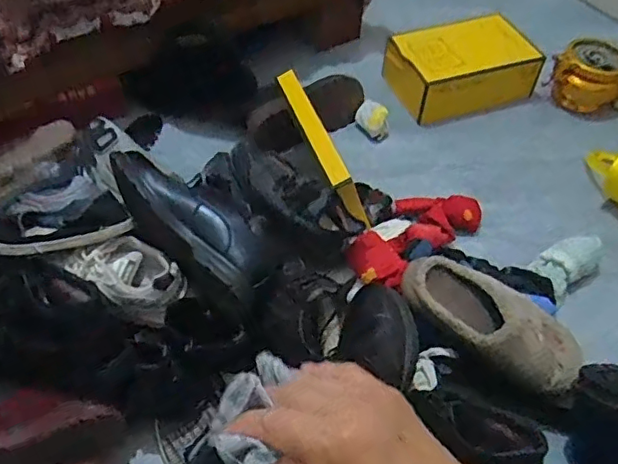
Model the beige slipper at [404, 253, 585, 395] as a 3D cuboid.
[{"bbox_3d":[0.253,0.118,0.802,0.258,0.060,0.130,30,56,19],"label":"beige slipper"}]

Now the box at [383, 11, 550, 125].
[{"bbox_3d":[0.338,-0.359,1.243,0.288,0.112,0.208,-15,54,-13],"label":"box"}]

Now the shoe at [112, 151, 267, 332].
[{"bbox_3d":[-0.158,-0.006,0.793,0.107,0.074,0.289,-39,80,-28],"label":"shoe"}]

